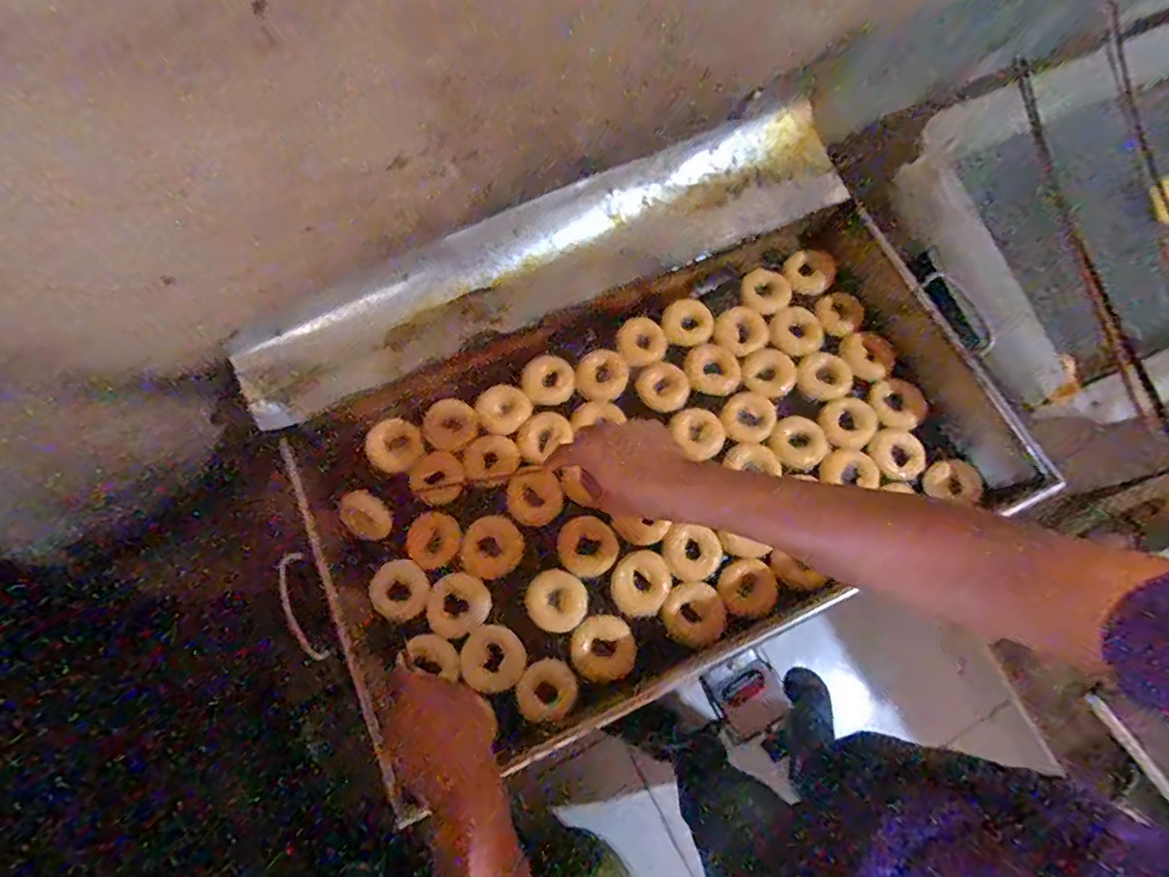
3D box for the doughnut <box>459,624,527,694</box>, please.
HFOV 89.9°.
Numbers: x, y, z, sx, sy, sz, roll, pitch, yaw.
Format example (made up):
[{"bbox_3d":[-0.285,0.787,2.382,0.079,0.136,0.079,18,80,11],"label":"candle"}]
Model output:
[{"bbox_3d":[-0.112,0.271,0.726,0.078,0.023,0.070,34,76,9],"label":"doughnut"}]

